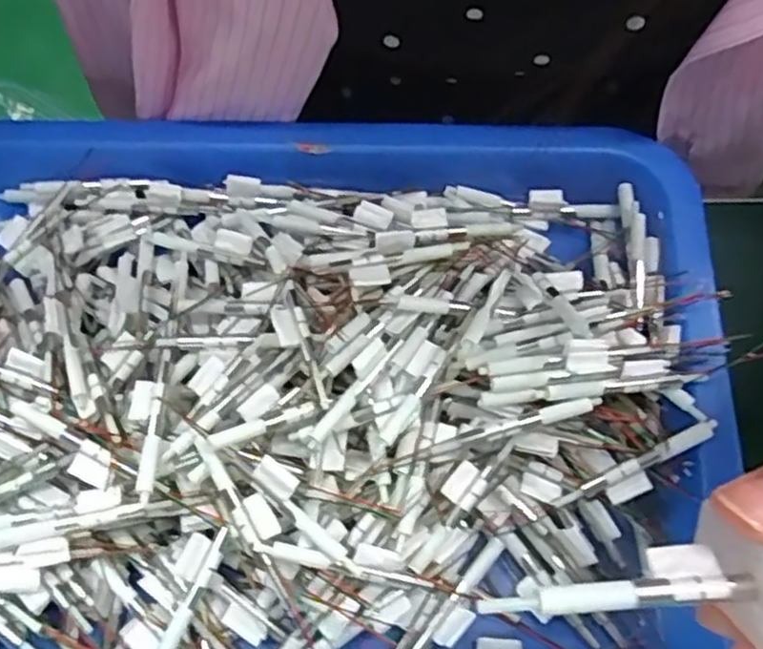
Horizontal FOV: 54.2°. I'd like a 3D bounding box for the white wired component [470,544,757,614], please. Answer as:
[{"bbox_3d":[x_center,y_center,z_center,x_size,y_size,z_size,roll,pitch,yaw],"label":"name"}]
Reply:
[{"bbox_3d":[0.047,0.052,0.148,0.055,0.006,0.011,-4,66,-9],"label":"white wired component"}]

